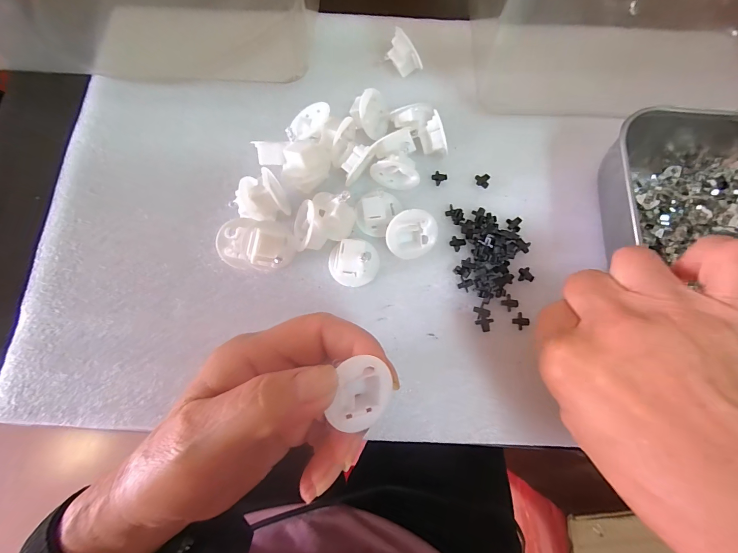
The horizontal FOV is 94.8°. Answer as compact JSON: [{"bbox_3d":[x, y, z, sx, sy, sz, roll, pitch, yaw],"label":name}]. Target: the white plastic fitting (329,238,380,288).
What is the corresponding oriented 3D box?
[{"bbox_3d":[-0.009,-0.009,0.217,0.032,0.012,0.030,0,76,0],"label":"white plastic fitting"}]

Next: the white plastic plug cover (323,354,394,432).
[{"bbox_3d":[-0.003,0.052,0.147,0.027,0.004,0.031,19,85,-28],"label":"white plastic plug cover"}]

